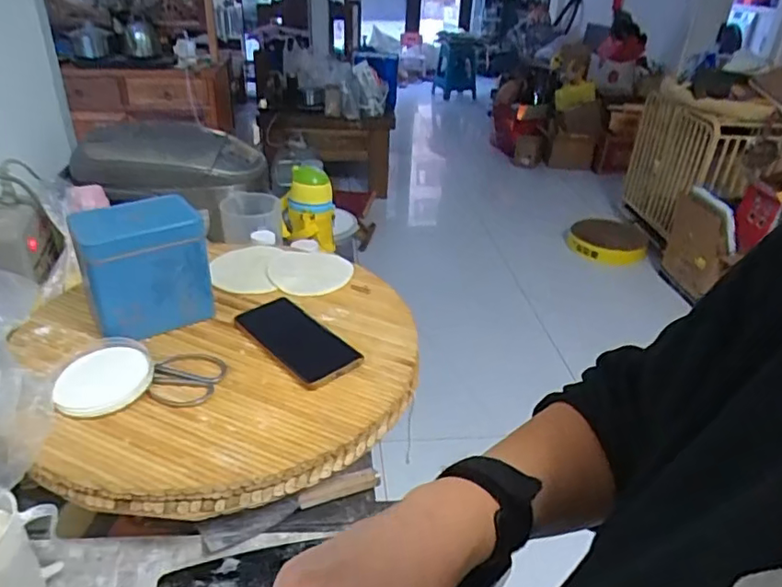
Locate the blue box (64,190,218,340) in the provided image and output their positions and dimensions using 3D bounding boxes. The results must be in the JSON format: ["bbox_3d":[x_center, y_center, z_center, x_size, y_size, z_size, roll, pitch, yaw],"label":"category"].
[{"bbox_3d":[-0.288,-0.029,0.687,0.132,0.135,0.084,-16,35,-28],"label":"blue box"}]

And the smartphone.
[{"bbox_3d":[-0.106,0.052,0.681,0.085,0.008,0.163,-23,39,-36],"label":"smartphone"}]

